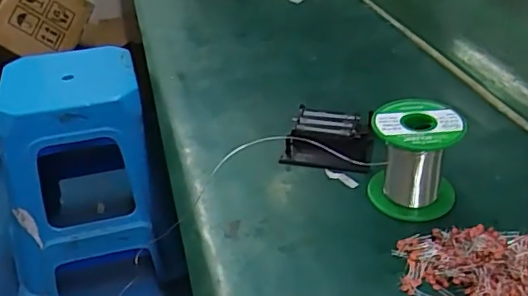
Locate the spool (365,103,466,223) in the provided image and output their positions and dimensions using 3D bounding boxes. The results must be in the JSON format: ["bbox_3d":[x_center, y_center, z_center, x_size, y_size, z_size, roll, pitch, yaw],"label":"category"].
[{"bbox_3d":[0.119,0.010,0.450,0.065,0.075,0.065,-2,33,1],"label":"spool"}]

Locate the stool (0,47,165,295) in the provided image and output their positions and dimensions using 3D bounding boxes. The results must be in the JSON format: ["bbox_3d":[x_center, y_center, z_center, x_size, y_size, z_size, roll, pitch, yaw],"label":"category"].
[{"bbox_3d":[-0.426,0.066,1.320,0.333,0.485,0.322,-7,34,-6],"label":"stool"}]

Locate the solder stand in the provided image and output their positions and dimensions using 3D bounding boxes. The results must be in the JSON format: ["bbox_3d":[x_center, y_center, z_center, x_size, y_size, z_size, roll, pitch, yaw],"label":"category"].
[{"bbox_3d":[0.061,-0.006,0.525,0.076,0.024,0.068,7,35,15],"label":"solder stand"}]

